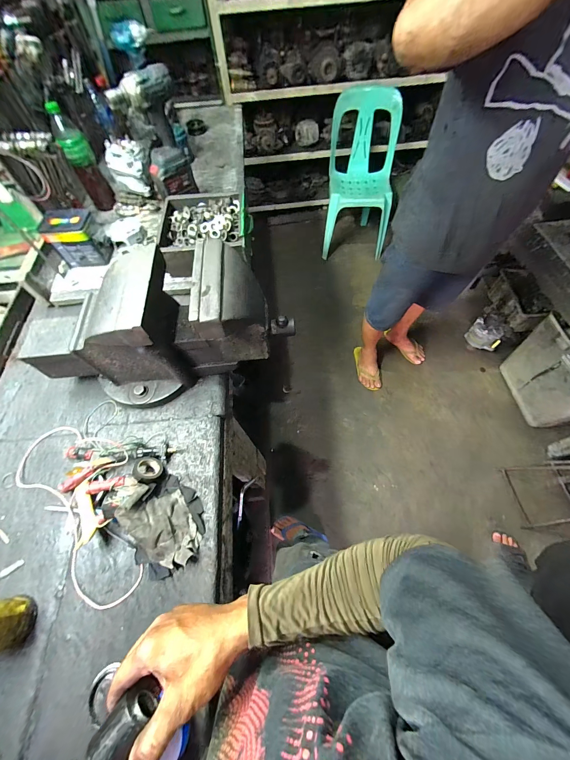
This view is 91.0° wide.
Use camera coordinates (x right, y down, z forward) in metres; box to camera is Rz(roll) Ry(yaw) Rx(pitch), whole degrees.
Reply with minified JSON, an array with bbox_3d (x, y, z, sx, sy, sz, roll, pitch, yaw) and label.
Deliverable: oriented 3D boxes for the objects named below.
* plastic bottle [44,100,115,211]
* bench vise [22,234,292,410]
[{"bbox_3d":[-0.612,-0.660,0.856,0.079,0.264,0.074,-32,66,-13],"label":"plastic bottle"},{"bbox_3d":[-0.259,-0.098,0.589,0.520,0.250,0.185,-10,63,-3],"label":"bench vise"}]

